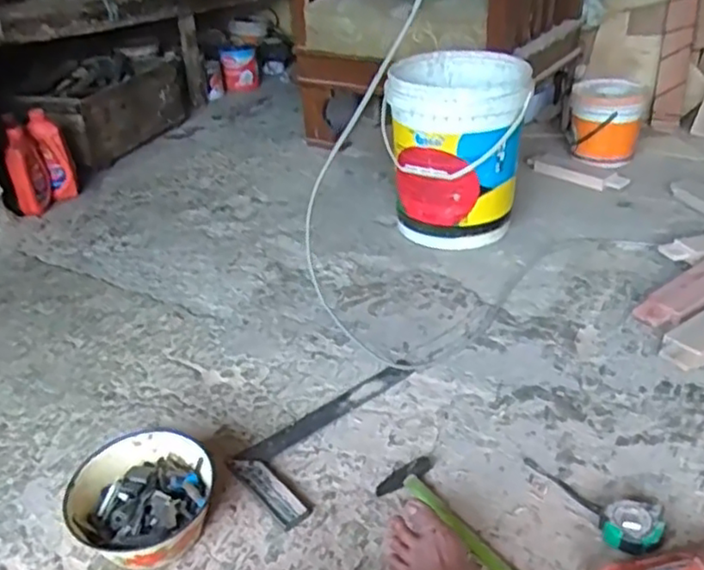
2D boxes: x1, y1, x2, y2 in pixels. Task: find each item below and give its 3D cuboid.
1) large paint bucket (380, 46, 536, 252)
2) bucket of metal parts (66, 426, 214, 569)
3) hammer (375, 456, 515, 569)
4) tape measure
[{"bbox_3d":[0.239,-0.312,1.548,0.299,0.349,0.327,3,33,12],"label":"large paint bucket"},{"bbox_3d":[-0.272,0.285,0.893,0.175,0.085,0.178,-3,32,2],"label":"bucket of metal parts"},{"bbox_3d":[0.130,0.312,0.872,0.084,0.018,0.237,-21,36,-24],"label":"hammer"},{"bbox_3d":[0.306,0.279,0.884,0.197,0.038,0.089,20,40,34],"label":"tape measure"}]

